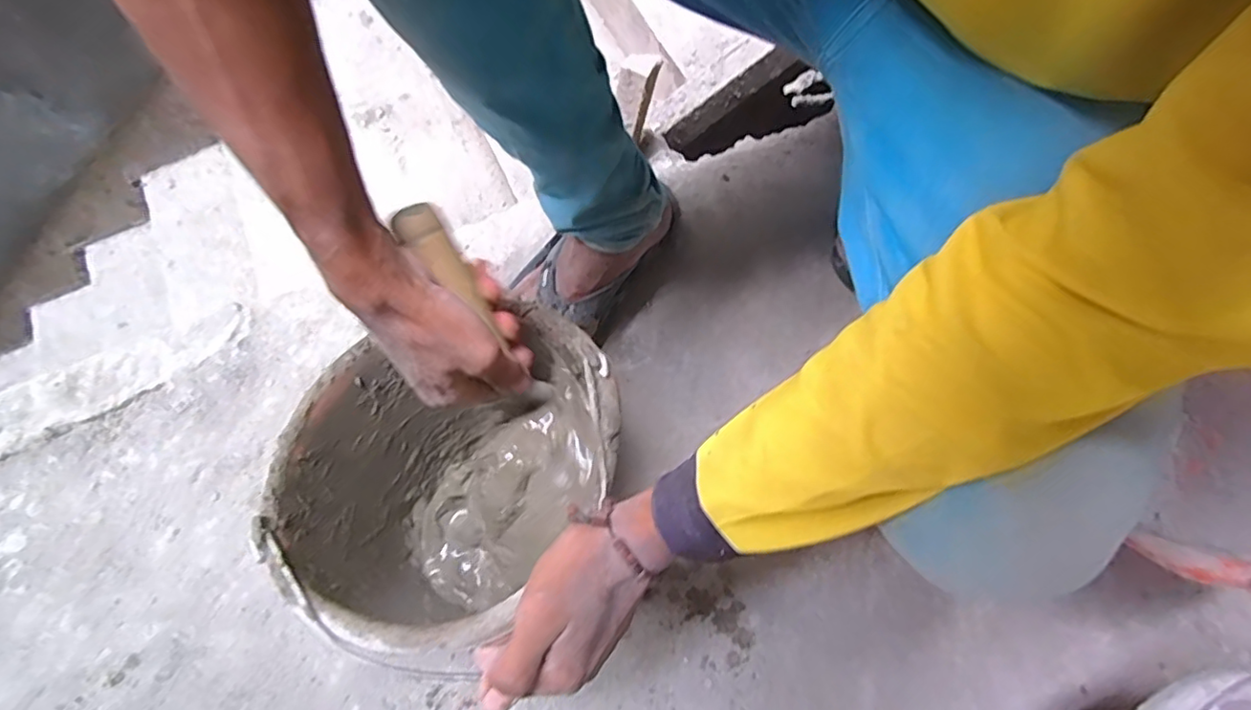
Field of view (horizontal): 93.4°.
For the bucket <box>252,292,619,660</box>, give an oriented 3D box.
[{"bbox_3d":[-0.116,0.093,0.433,0.224,0.172,0.200,-10,69,-2],"label":"bucket"}]

